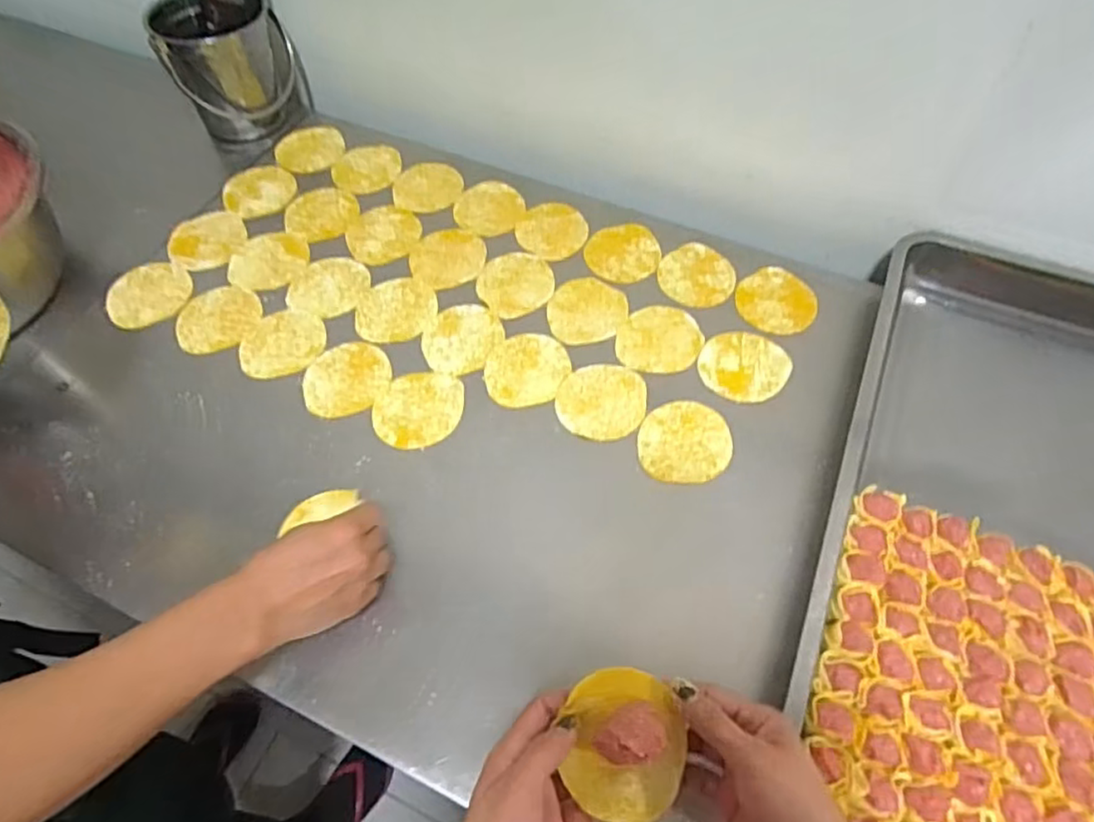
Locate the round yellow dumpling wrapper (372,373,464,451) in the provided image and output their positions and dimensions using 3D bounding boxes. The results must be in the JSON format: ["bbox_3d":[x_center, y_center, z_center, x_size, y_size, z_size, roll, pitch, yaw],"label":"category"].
[{"bbox_3d":[-0.121,-0.002,0.625,0.081,0.004,0.081,1,59,-1],"label":"round yellow dumpling wrapper"}]

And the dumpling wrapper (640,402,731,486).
[{"bbox_3d":[0.127,0.027,0.613,0.084,0.004,0.083,0,60,-1],"label":"dumpling wrapper"}]

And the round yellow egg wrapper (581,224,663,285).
[{"bbox_3d":[0.085,-0.176,0.736,0.082,0.007,0.081,1,59,-1],"label":"round yellow egg wrapper"}]

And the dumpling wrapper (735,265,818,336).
[{"bbox_3d":[0.242,-0.116,0.700,0.081,0.007,0.082,0,60,1],"label":"dumpling wrapper"}]

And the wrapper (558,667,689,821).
[{"bbox_3d":[0.047,0.194,0.387,0.069,0.038,0.077,1,59,-1],"label":"wrapper"}]

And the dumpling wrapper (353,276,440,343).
[{"bbox_3d":[-0.157,-0.107,0.694,0.081,0.004,0.087,-2,59,-3],"label":"dumpling wrapper"}]

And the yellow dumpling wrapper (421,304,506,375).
[{"bbox_3d":[-0.086,-0.074,0.675,0.073,0.004,0.087,26,61,14],"label":"yellow dumpling wrapper"}]

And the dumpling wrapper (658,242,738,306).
[{"bbox_3d":[0.162,-0.148,0.718,0.079,0.005,0.083,1,59,-1],"label":"dumpling wrapper"}]

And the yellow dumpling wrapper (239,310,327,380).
[{"bbox_3d":[-0.266,-0.068,0.669,0.085,0.004,0.078,1,59,-1],"label":"yellow dumpling wrapper"}]

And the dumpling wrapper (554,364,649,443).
[{"bbox_3d":[0.052,-0.009,0.633,0.083,0.004,0.083,0,57,0],"label":"dumpling wrapper"}]

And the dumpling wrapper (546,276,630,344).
[{"bbox_3d":[0.043,-0.106,0.693,0.081,0.004,0.087,1,59,-1],"label":"dumpling wrapper"}]

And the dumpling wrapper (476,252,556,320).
[{"bbox_3d":[-0.033,-0.139,0.713,0.085,0.004,0.080,1,59,-1],"label":"dumpling wrapper"}]

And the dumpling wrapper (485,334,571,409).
[{"bbox_3d":[-0.021,-0.042,0.653,0.078,0.004,0.090,25,61,13],"label":"dumpling wrapper"}]

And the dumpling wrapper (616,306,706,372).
[{"bbox_3d":[0.114,-0.075,0.675,0.085,0.005,0.084,-1,58,1],"label":"dumpling wrapper"}]

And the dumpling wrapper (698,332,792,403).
[{"bbox_3d":[0.194,-0.045,0.654,0.082,0.004,0.084,0,58,-1],"label":"dumpling wrapper"}]

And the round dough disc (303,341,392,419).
[{"bbox_3d":[-0.194,-0.032,0.646,0.081,0.004,0.083,1,59,-1],"label":"round dough disc"}]

